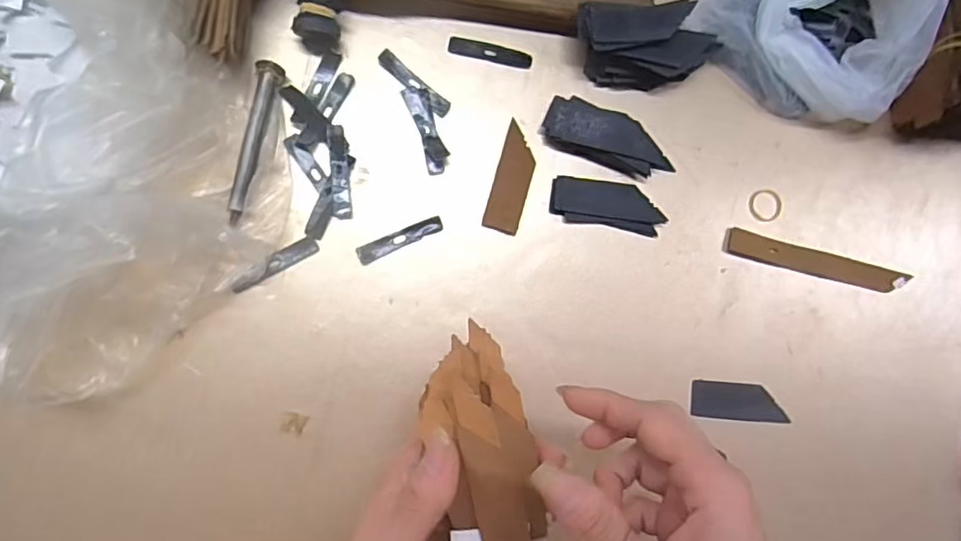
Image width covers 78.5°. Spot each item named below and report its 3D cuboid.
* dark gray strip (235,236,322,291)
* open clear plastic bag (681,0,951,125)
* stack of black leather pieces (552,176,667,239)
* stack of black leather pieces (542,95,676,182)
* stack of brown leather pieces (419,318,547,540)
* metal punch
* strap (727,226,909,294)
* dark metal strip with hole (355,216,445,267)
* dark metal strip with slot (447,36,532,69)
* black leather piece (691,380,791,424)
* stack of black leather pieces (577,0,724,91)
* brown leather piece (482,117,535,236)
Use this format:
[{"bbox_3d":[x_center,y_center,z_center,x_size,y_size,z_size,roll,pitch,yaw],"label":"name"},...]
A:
[{"bbox_3d":[-0.118,-0.004,0.338,0.051,0.010,0.010,-31,90,-9],"label":"dark gray strip"},{"bbox_3d":[0.216,-0.158,0.367,0.142,0.057,0.108,34,82,-4],"label":"open clear plastic bag"},{"bbox_3d":[0.080,-0.041,0.368,0.072,0.004,0.028,9,85,-7],"label":"stack of black leather pieces"},{"bbox_3d":[0.082,-0.082,0.366,0.084,0.015,0.030,20,84,-6],"label":"stack of black leather pieces"},{"bbox_3d":[0.000,0.102,0.272,0.055,0.032,0.145,1,79,-7],"label":"stack of brown leather pieces"},{"bbox_3d":[-0.130,-0.073,0.339,0.014,0.011,0.093,11,85,-7],"label":"metal punch"},{"bbox_3d":[0.220,-0.005,0.385,0.127,0.004,0.017,14,84,-6],"label":"strap"},{"bbox_3d":[-0.048,-0.019,0.351,0.053,0.005,0.011,-27,90,-9],"label":"dark metal strip with hole"},{"bbox_3d":[0.007,-0.137,0.367,0.053,0.004,0.012,10,85,-7],"label":"dark metal strip with slot"},{"bbox_3d":[0.162,0.083,0.369,0.060,0.004,0.022,6,85,-7],"label":"black leather piece"},{"bbox_3d":[0.101,-0.139,0.366,0.084,0.029,0.043,-5,87,-8],"label":"stack of black leather pieces"},{"bbox_3d":[0.020,-0.056,0.363,0.022,0.004,0.065,16,84,-6],"label":"brown leather piece"}]

